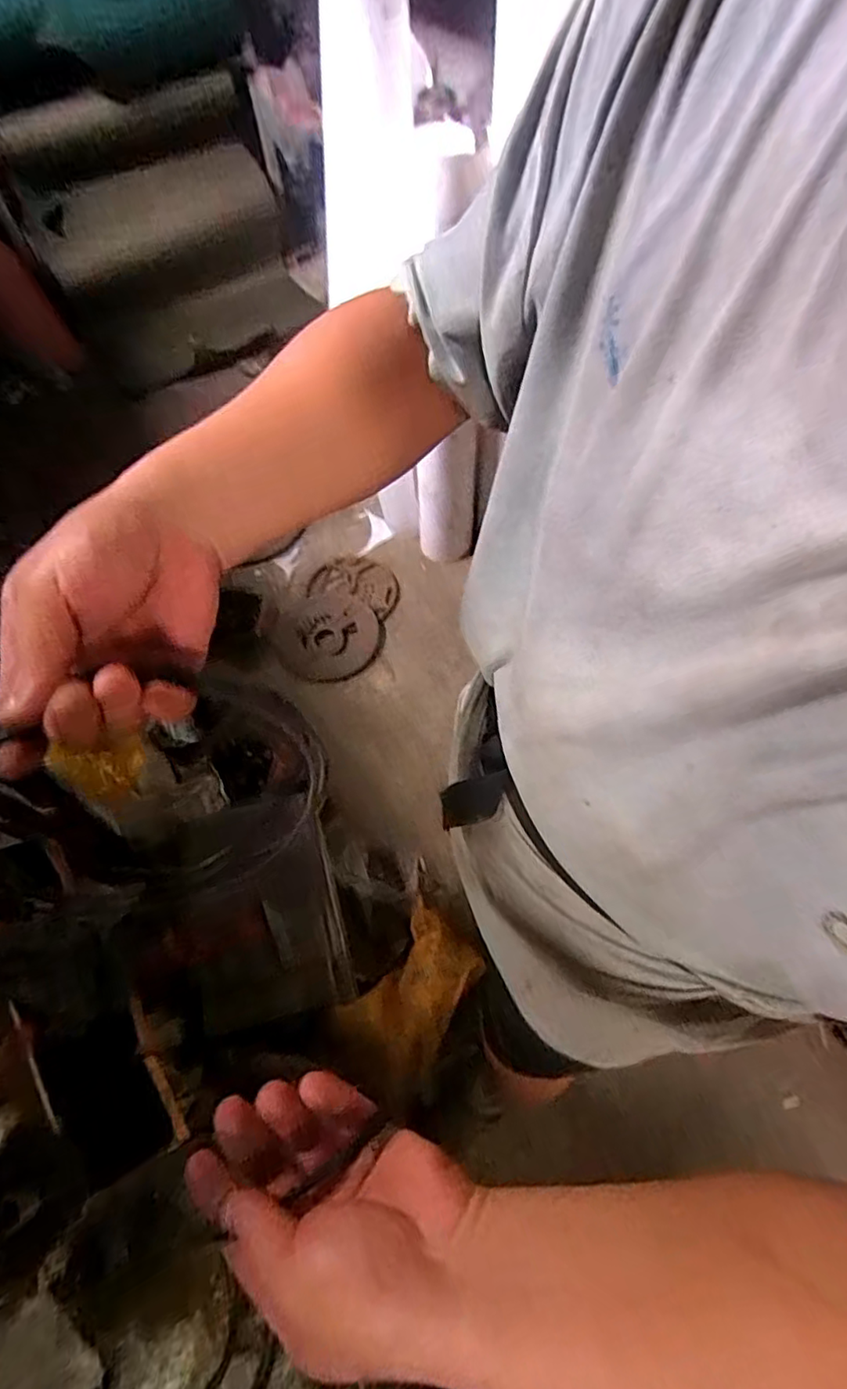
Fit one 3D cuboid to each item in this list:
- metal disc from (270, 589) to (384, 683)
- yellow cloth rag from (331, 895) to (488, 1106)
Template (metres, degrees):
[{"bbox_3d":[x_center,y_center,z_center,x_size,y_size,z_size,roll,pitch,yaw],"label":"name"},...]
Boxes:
[{"bbox_3d":[-0.295,-0.183,1.836,0.327,0.013,0.297,-21,70,-19],"label":"metal disc"},{"bbox_3d":[-0.017,0.636,1.250,0.214,0.087,0.329,33,67,18],"label":"yellow cloth rag"}]

